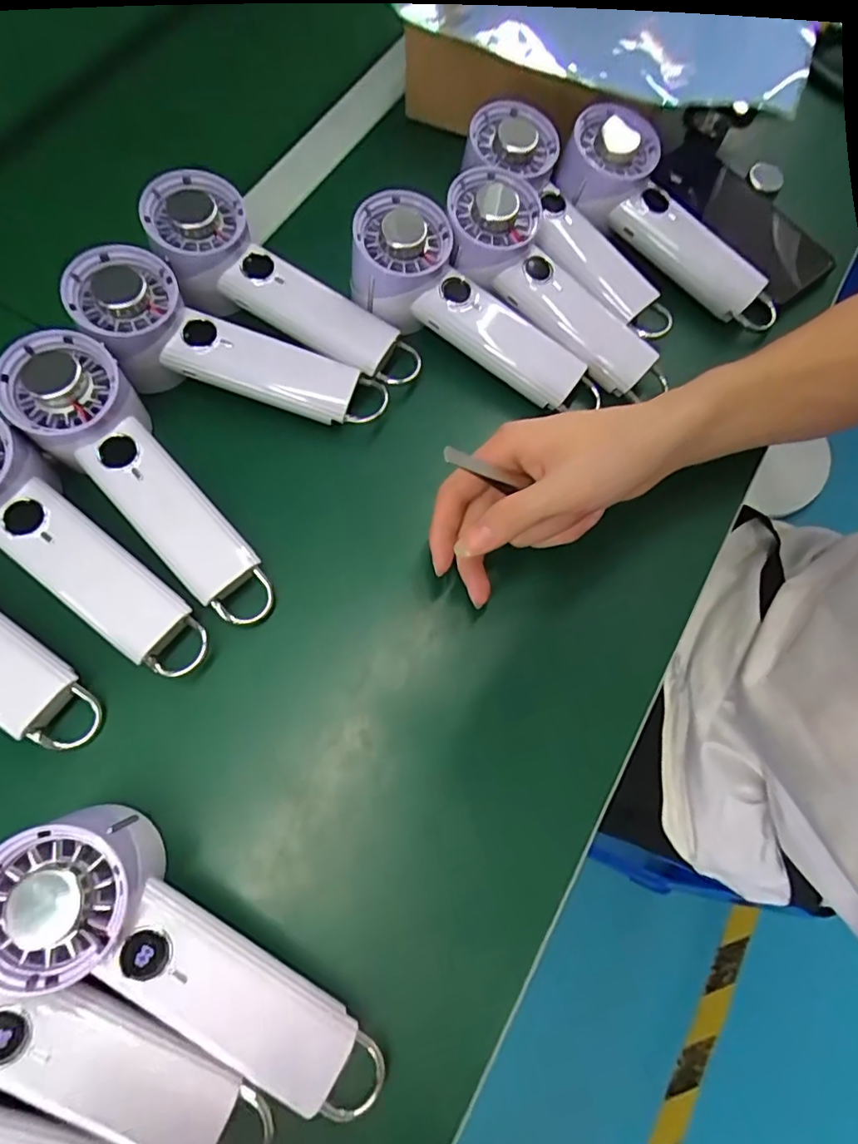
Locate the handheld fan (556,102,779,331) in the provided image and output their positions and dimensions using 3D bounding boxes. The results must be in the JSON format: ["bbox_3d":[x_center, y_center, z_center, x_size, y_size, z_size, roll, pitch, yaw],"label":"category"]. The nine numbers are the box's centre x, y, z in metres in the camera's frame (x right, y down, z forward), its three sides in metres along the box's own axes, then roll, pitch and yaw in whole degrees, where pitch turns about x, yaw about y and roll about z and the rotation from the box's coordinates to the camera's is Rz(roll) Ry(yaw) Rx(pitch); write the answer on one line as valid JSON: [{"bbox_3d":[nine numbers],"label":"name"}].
[{"bbox_3d":[0.173,-0.248,0.408,0.188,0.034,0.064,46,75,0],"label":"handheld fan"}]

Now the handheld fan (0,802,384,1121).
[{"bbox_3d":[-0.109,0.182,0.266,0.194,0.057,0.065,37,73,-5],"label":"handheld fan"}]

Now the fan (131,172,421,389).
[{"bbox_3d":[-0.097,-0.183,0.381,0.198,0.052,0.063,31,72,-9],"label":"fan"}]

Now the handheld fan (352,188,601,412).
[{"bbox_3d":[0.022,-0.177,0.382,0.170,0.050,0.064,35,72,-6],"label":"handheld fan"}]

